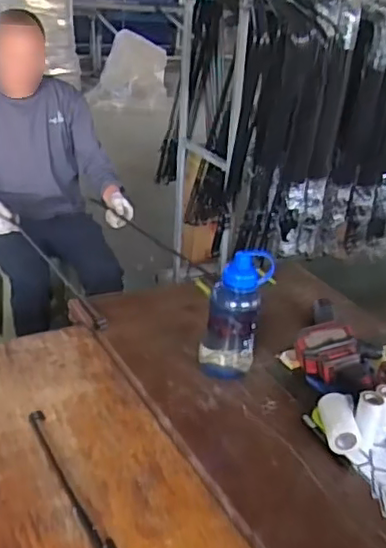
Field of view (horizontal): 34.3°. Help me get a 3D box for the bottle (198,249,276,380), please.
[{"bbox_3d":[0.085,0.083,1.280,0.115,0.266,0.083,5,27,-1],"label":"bottle"}]

